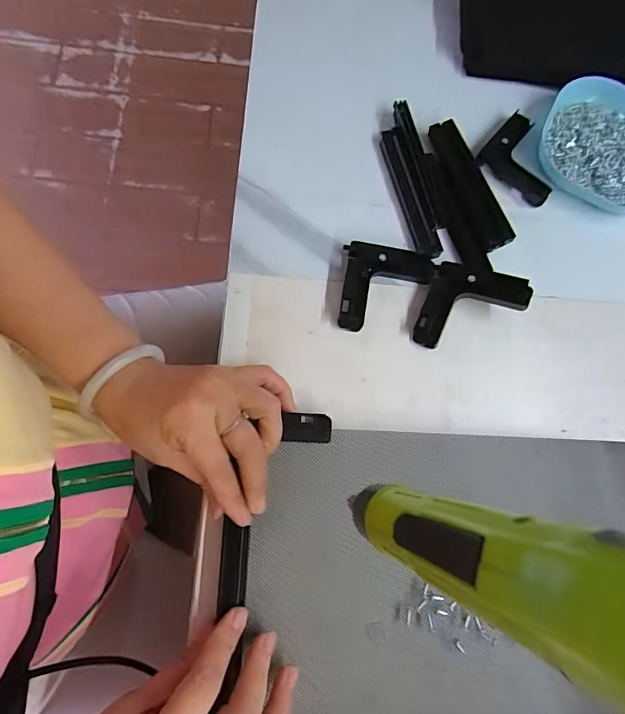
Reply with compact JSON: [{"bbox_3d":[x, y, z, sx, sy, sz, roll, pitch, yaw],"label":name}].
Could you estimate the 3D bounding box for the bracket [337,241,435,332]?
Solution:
[{"bbox_3d":[0.062,-0.056,0.358,0.075,0.012,0.073,6,75,-3],"label":"bracket"}]

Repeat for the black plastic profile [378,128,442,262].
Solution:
[{"bbox_3d":[0.088,-0.148,0.387,0.025,0.007,0.130,-12,77,-8],"label":"black plastic profile"}]

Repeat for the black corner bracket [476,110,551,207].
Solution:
[{"bbox_3d":[0.202,-0.188,0.405,0.074,0.010,0.074,38,76,5],"label":"black corner bracket"}]

